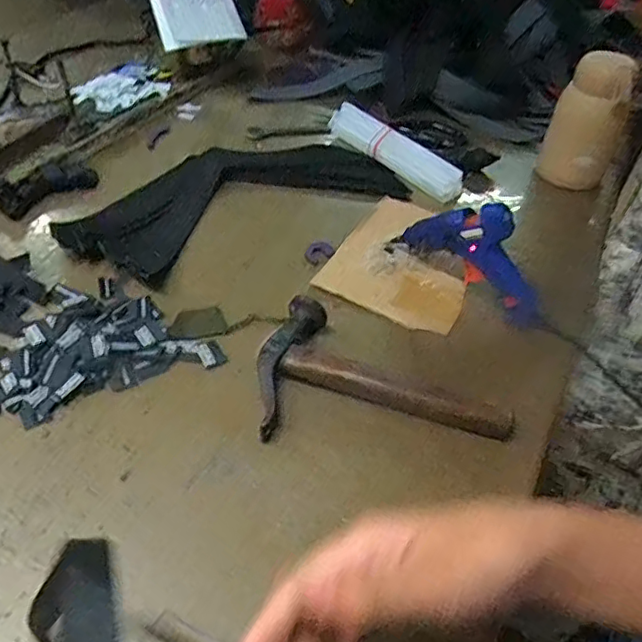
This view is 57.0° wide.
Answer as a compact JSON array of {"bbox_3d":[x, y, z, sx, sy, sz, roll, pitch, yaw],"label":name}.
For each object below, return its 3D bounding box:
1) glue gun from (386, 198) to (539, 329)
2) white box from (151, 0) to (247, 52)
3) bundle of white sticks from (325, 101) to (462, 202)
[{"bbox_3d":[0.127,-0.061,0.507,0.150,0.089,0.025,31,49,21],"label":"glue gun"},{"bbox_3d":[-0.148,-0.371,0.730,0.106,0.020,0.066,-18,85,-24],"label":"white box"},{"bbox_3d":[0.083,-0.197,0.679,0.033,0.035,0.195,-31,57,-32],"label":"bundle of white sticks"}]

